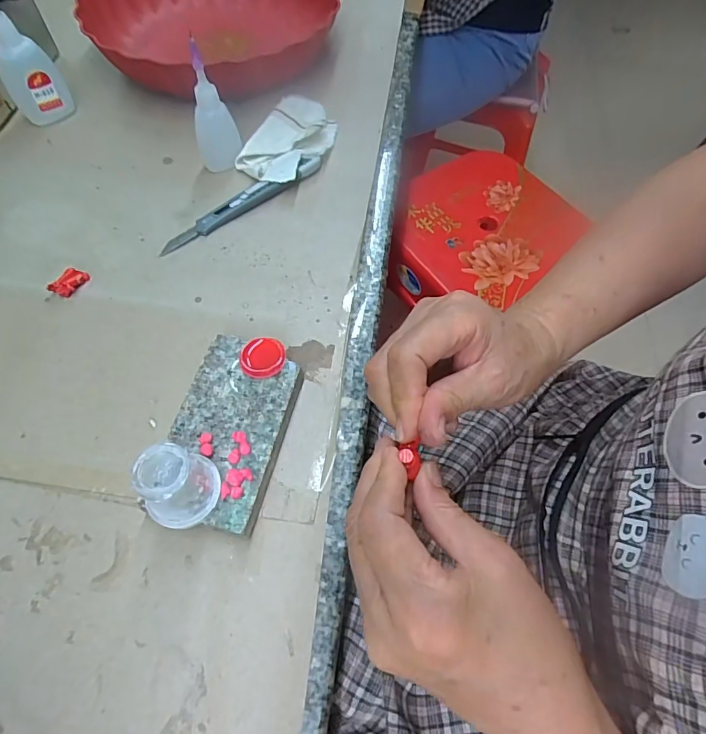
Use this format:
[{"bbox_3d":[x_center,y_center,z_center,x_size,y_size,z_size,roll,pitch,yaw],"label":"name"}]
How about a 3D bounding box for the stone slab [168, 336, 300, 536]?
[{"bbox_3d":[-0.071,0.037,0.267,0.061,0.021,0.107,13,61,5],"label":"stone slab"}]

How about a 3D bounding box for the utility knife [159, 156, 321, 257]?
[{"bbox_3d":[-0.087,-0.133,0.363,0.147,0.016,0.017,-32,67,-18],"label":"utility knife"}]

